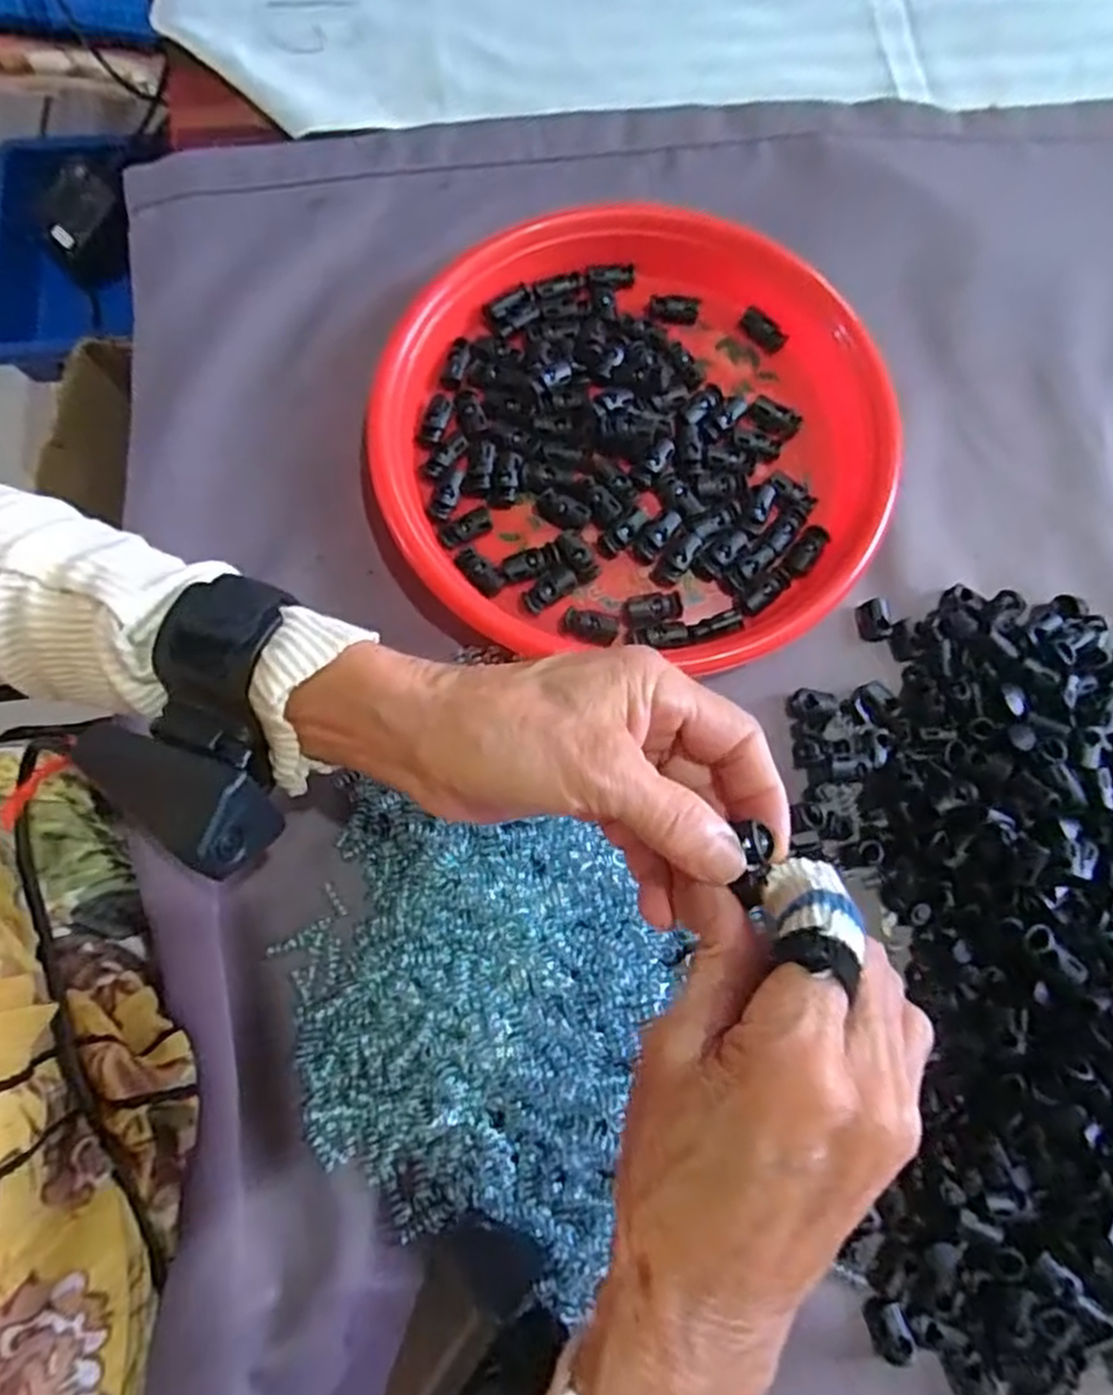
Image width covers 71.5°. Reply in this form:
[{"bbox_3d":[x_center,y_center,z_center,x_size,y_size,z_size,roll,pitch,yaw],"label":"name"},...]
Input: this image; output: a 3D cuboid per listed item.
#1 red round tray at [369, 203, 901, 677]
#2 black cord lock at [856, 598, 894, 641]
[{"bbox_3d":[0.042,-0.136,0.394,0.243,0.027,0.243,0,76,-1],"label":"red round tray"},{"bbox_3d":[0.158,-0.038,0.384,0.014,0.013,0.020,-11,77,-3],"label":"black cord lock"}]

